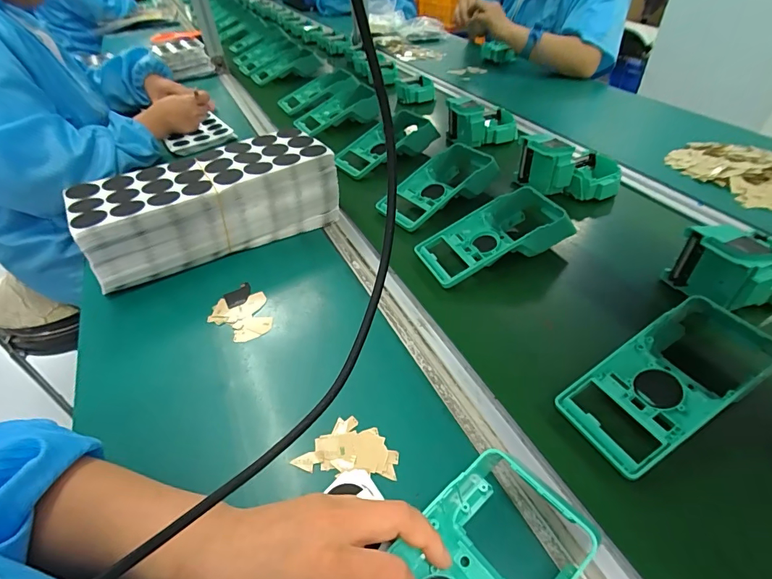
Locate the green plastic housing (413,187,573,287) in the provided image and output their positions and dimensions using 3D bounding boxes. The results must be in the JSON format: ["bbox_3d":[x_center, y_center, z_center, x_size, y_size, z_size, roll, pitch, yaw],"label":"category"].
[{"bbox_3d":[0.135,-0.069,0.513,0.184,0.048,0.087,-18,45,-15],"label":"green plastic housing"}]

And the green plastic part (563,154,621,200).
[{"bbox_3d":[0.309,-0.158,0.602,0.055,0.043,0.074,26,51,28],"label":"green plastic part"}]

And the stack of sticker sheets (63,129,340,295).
[{"bbox_3d":[-0.220,-0.110,0.544,0.303,0.103,0.124,-24,46,-20],"label":"stack of sticker sheets"}]

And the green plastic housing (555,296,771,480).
[{"bbox_3d":[0.247,0.071,0.350,0.193,0.050,0.080,-22,46,-19],"label":"green plastic housing"}]

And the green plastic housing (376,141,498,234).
[{"bbox_3d":[0.077,-0.155,0.614,0.181,0.052,0.091,-28,48,-23],"label":"green plastic housing"}]

